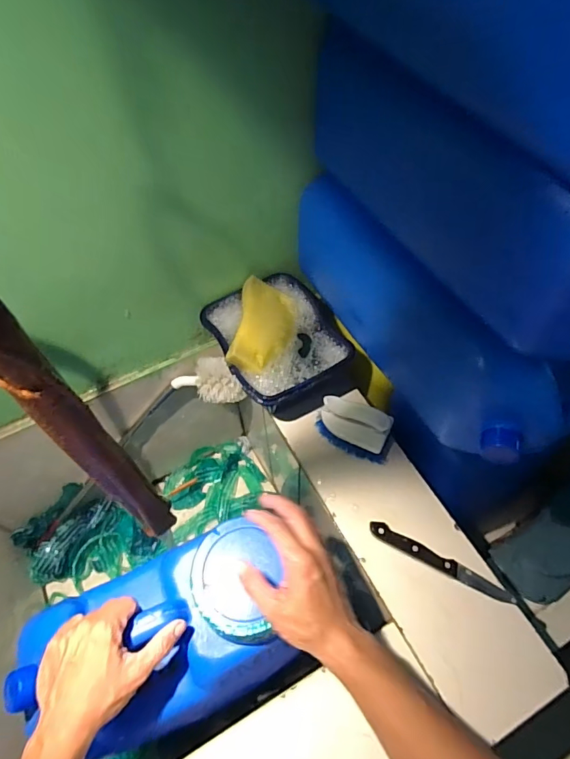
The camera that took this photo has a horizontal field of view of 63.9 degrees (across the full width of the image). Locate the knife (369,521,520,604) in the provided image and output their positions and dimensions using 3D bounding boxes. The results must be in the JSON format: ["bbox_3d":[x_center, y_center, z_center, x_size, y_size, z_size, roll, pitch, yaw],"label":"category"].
[{"bbox_3d":[0.186,0.220,0.549,0.175,0.009,0.022,25,61,17],"label":"knife"}]

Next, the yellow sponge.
[{"bbox_3d":[-0.030,-0.078,0.645,0.076,0.028,0.147,7,57,6],"label":"yellow sponge"}]

